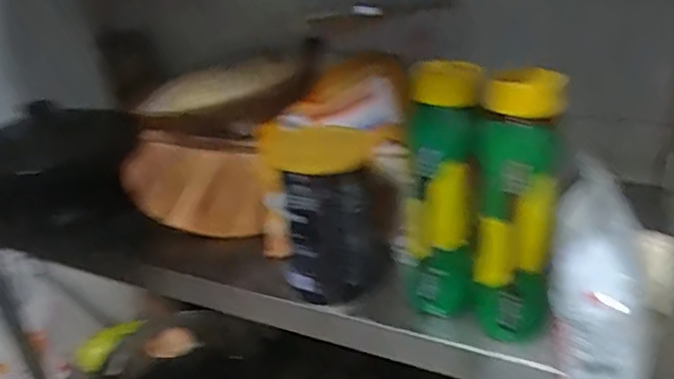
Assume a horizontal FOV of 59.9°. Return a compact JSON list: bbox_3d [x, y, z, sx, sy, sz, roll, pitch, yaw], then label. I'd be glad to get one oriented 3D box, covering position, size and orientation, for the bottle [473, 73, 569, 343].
[{"bbox_3d":[0.157,0.023,0.517,0.065,0.241,0.058,2,29,15],"label":"bottle"}]

